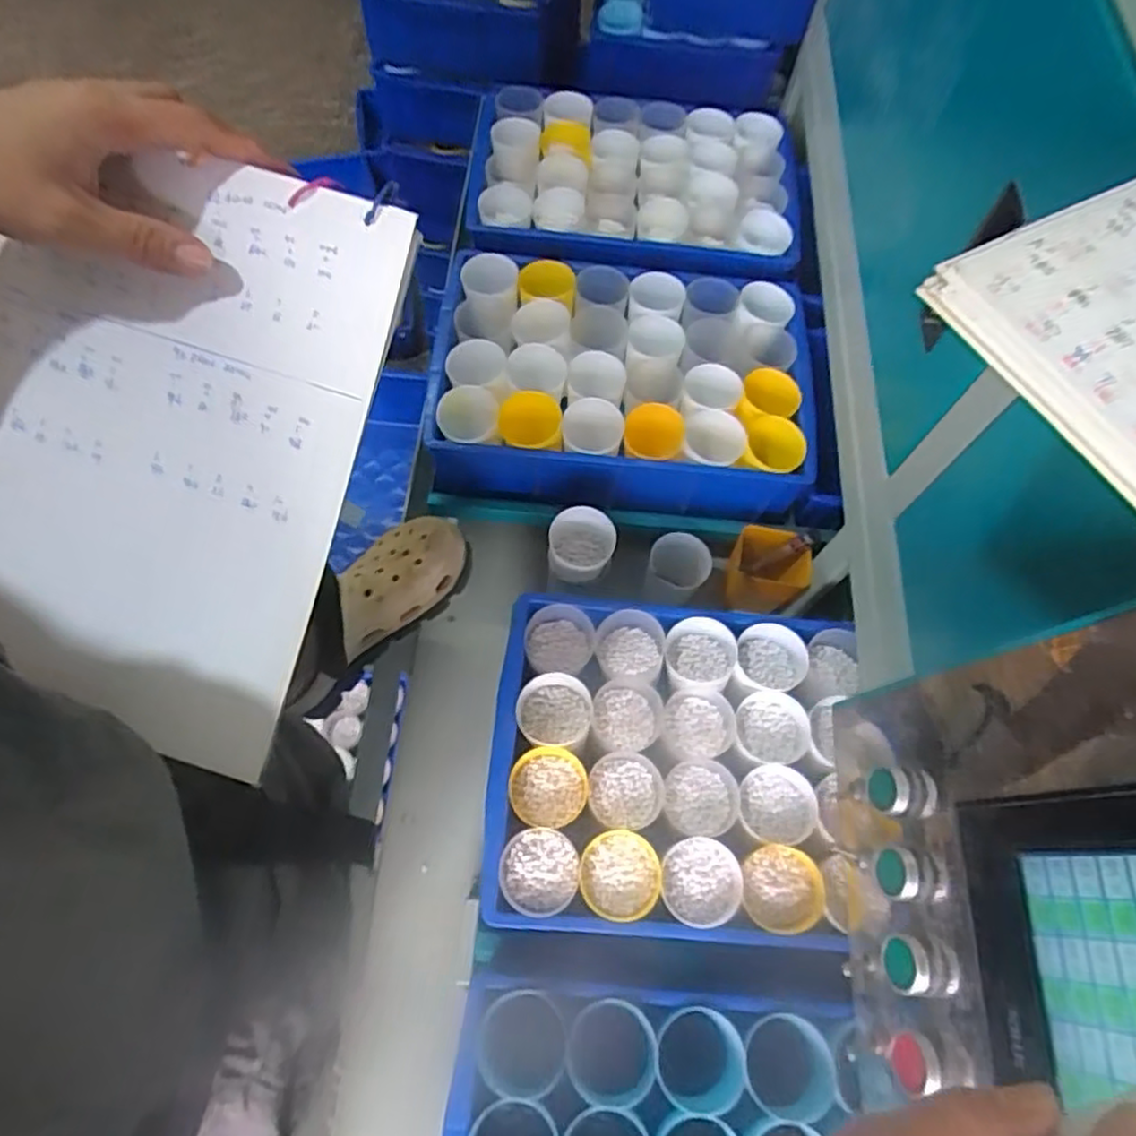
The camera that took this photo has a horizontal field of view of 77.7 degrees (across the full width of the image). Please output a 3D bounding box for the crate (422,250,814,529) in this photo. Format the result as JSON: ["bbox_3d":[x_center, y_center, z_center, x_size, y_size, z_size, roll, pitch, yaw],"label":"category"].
[{"bbox_3d":[0.057,-0.210,0.789,0.411,0.099,0.294,4,66,-3],"label":"crate"}]

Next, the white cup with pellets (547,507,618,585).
[{"bbox_3d":[0.014,-0.018,0.708,0.065,0.060,0.061,2,66,-4],"label":"white cup with pellets"}]

